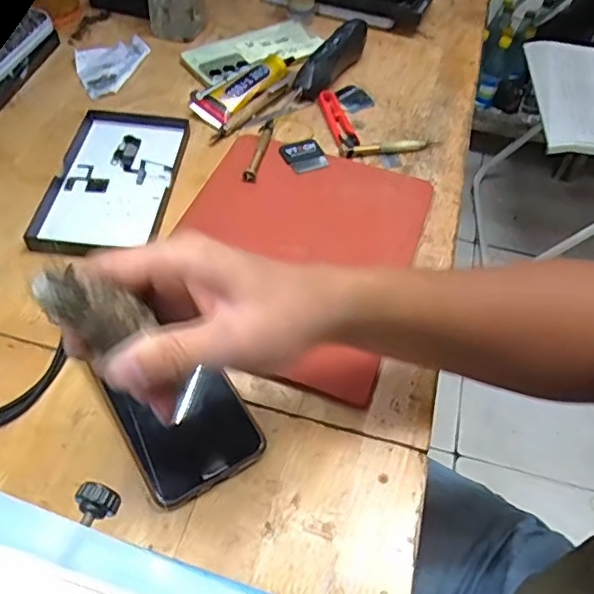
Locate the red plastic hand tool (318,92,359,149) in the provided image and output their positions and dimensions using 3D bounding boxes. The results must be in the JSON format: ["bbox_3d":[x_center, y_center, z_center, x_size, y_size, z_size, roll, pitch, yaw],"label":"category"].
[{"bbox_3d":[0.045,-0.187,0.607,0.023,0.015,0.084,-10,56,-12],"label":"red plastic hand tool"}]

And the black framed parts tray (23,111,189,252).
[{"bbox_3d":[-0.169,-0.110,0.533,0.104,0.010,0.179,8,54,1],"label":"black framed parts tray"}]

